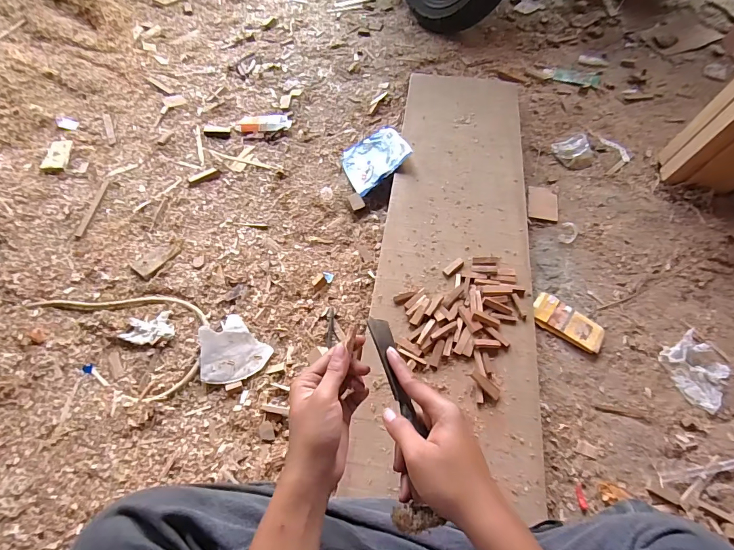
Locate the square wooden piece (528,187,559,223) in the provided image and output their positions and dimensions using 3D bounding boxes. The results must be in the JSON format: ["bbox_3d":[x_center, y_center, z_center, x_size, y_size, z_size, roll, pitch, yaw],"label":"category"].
[{"bbox_3d":[0.389,-0.159,0.864,0.064,0.006,0.091,12,59,8],"label":"square wooden piece"}]

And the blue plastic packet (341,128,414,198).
[{"bbox_3d":[0.017,-0.285,0.931,0.153,0.023,0.191,-30,47,13],"label":"blue plastic packet"}]

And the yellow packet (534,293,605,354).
[{"bbox_3d":[0.355,0.085,0.693,0.122,0.016,0.064,32,63,19],"label":"yellow packet"}]

